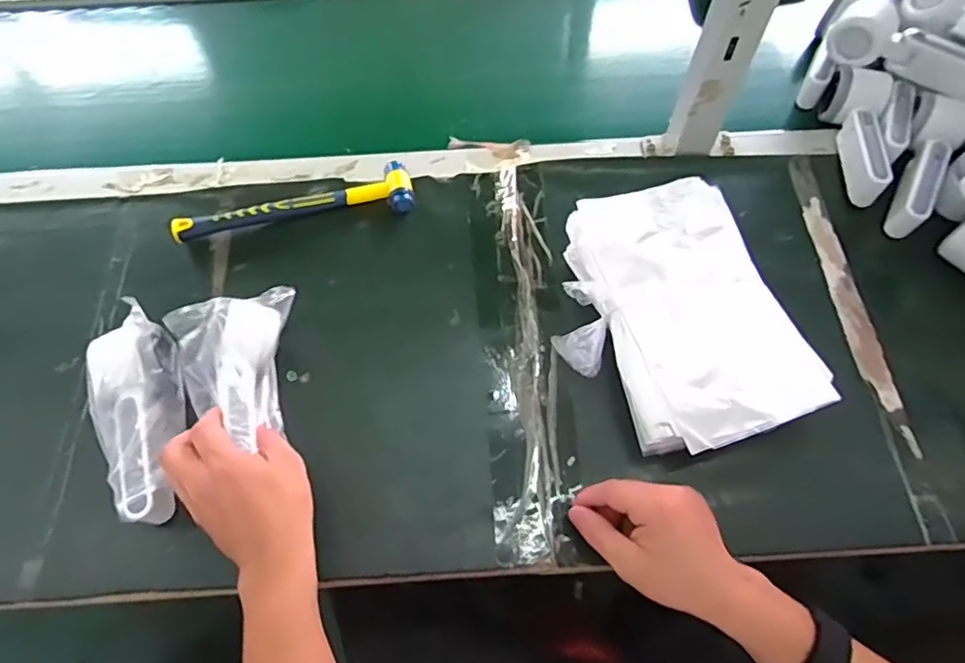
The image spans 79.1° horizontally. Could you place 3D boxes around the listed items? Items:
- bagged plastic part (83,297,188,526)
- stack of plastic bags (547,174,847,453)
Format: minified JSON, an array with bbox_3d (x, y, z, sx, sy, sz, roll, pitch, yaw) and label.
[{"bbox_3d":[-0.289,0.074,0.497,0.065,0.063,0.172,-19,66,-7],"label":"bagged plastic part"},{"bbox_3d":[0.169,-0.014,0.527,0.192,0.072,0.244,-21,66,-9],"label":"stack of plastic bags"}]

